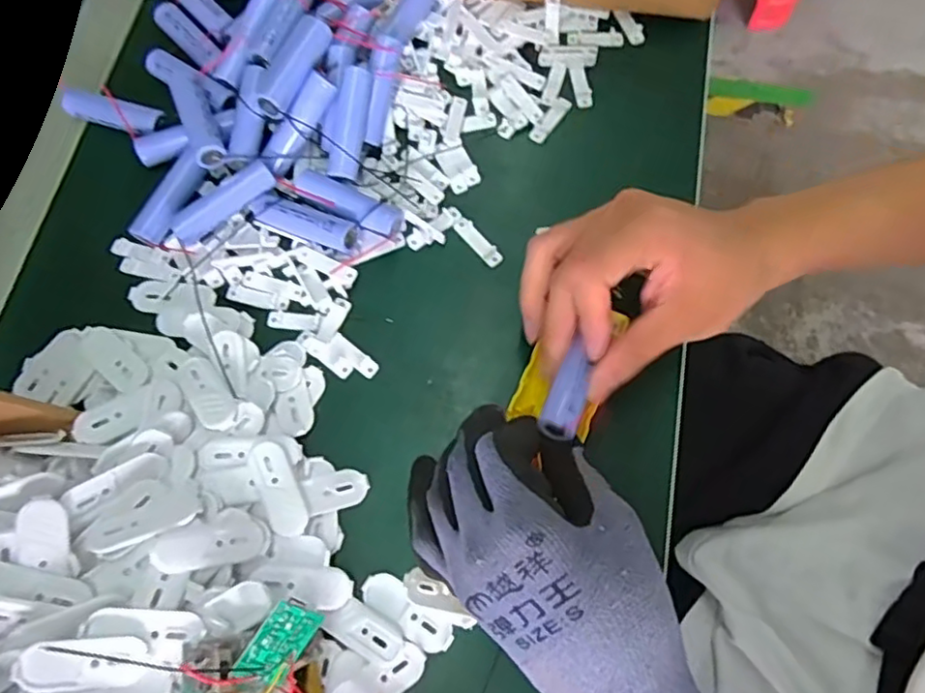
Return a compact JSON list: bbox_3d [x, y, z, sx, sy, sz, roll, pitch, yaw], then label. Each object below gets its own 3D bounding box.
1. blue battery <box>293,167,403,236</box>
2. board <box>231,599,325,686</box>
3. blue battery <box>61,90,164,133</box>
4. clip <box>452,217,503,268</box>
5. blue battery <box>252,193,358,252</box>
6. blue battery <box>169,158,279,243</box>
[{"bbox_3d":[-0.068,-0.082,0.375,0.068,0.022,0.019,27,75,11],"label":"blue battery"},{"bbox_3d":[-0.078,0.127,0.271,0.004,0.027,0.032,16,68,54],"label":"board"},{"bbox_3d":[-0.225,-0.150,0.409,0.065,0.015,0.018,17,73,8],"label":"blue battery"},{"bbox_3d":[0.010,-0.064,0.380,0.011,0.004,0.038,-38,74,-10],"label":"clip"},{"bbox_3d":[-0.092,-0.072,0.369,0.067,0.018,0.015,23,74,9],"label":"blue battery"},{"bbox_3d":[-0.139,-0.084,0.376,0.067,0.020,0.017,-40,74,-10],"label":"blue battery"}]

